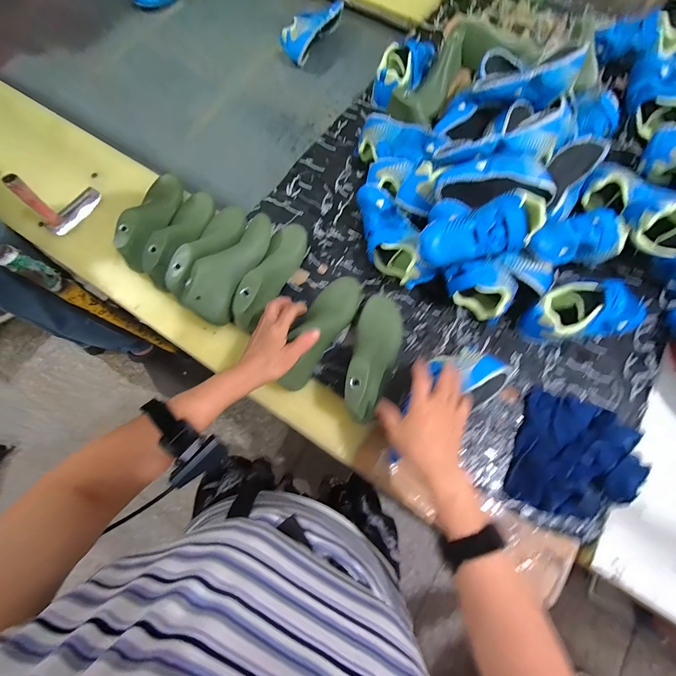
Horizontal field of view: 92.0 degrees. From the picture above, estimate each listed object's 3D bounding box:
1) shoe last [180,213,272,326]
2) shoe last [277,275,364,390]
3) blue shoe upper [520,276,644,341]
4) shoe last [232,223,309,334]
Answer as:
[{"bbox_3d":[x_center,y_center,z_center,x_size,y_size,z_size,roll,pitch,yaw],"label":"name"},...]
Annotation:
[{"bbox_3d":[-0.178,-0.124,0.565,0.071,0.098,0.205,22,74,7],"label":"shoe last"},{"bbox_3d":[-0.028,-0.011,0.548,0.061,0.080,0.214,28,80,9],"label":"shoe last"},{"bbox_3d":[0.419,-0.047,0.546,0.221,0.080,0.083,-9,73,-2],"label":"blue shoe upper"},{"bbox_3d":[-0.114,-0.121,0.576,0.060,0.082,0.231,21,60,7],"label":"shoe last"}]

